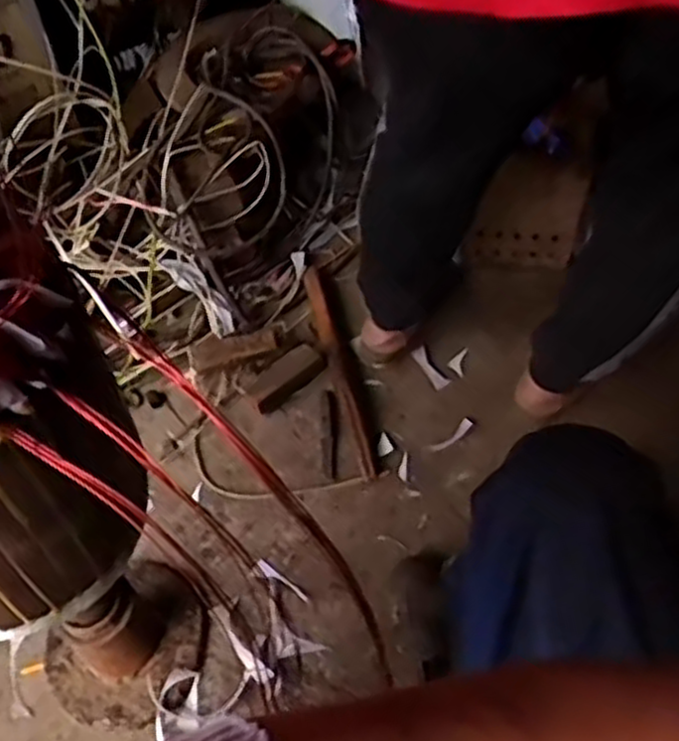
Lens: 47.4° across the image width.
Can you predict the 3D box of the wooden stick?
[{"bbox_3d":[-0.001,-0.008,1.218,0.040,0.023,0.403,-12,54,-5],"label":"wooden stick"}]

